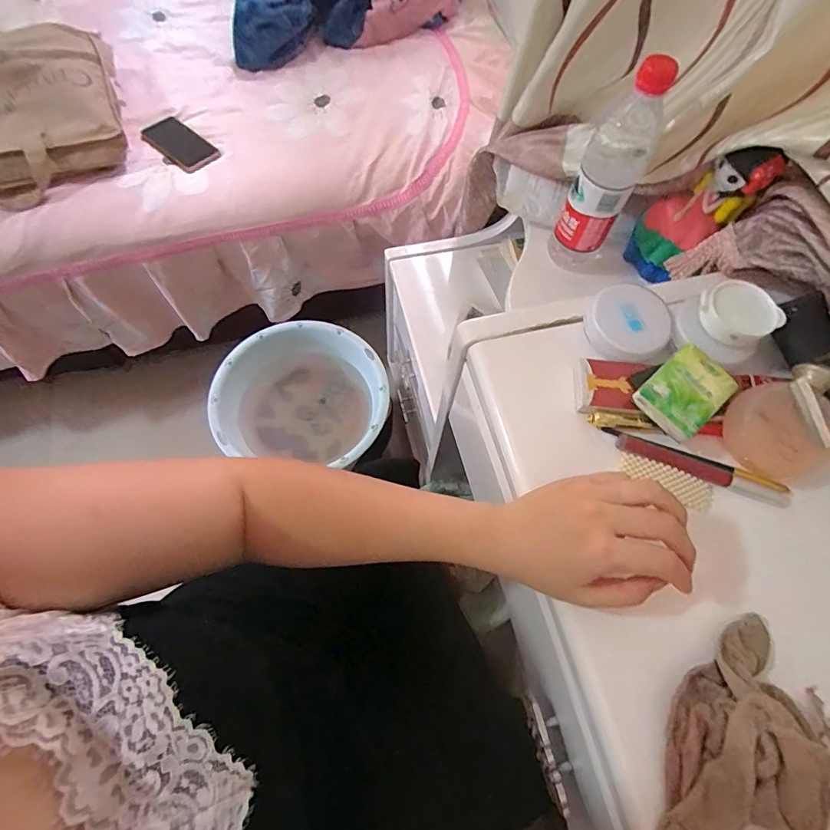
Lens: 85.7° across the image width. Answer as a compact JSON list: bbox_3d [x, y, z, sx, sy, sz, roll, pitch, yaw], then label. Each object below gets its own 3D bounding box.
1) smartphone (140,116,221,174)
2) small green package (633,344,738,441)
[{"bbox_3d":[-0.459,-0.525,0.875,0.166,0.016,0.087,42,72,14],"label":"smartphone"},{"bbox_3d":[0.226,-0.019,0.373,0.077,0.016,0.054,-37,73,-16],"label":"small green package"}]

